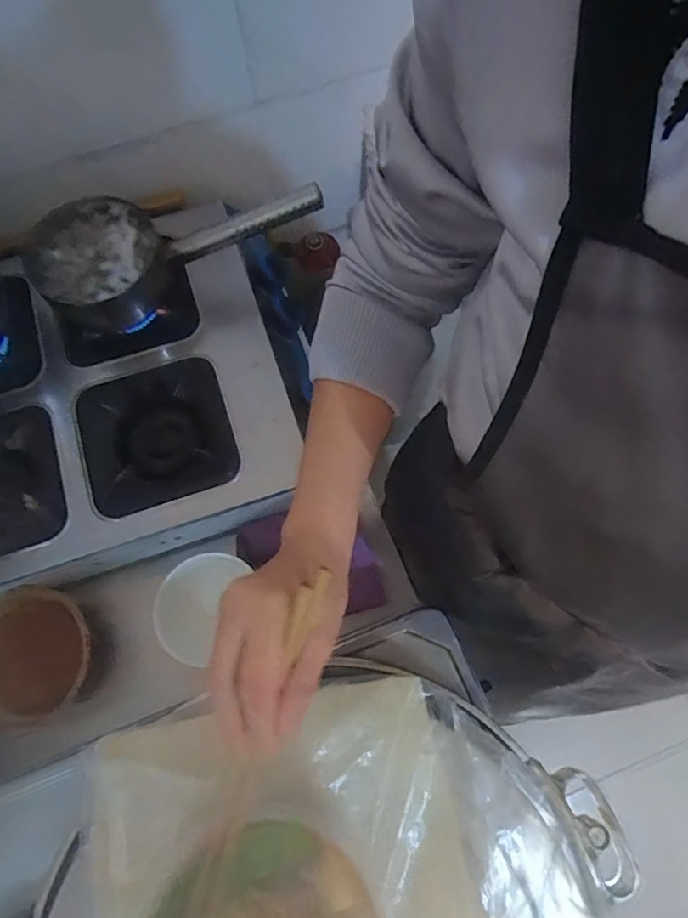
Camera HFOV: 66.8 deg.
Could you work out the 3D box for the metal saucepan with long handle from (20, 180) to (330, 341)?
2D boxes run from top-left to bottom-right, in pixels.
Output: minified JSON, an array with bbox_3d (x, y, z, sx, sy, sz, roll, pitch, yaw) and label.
[{"bbox_3d":[-0.223,-0.288,0.686,0.353,0.079,0.154,-24,71,-7],"label":"metal saucepan with long handle"}]

